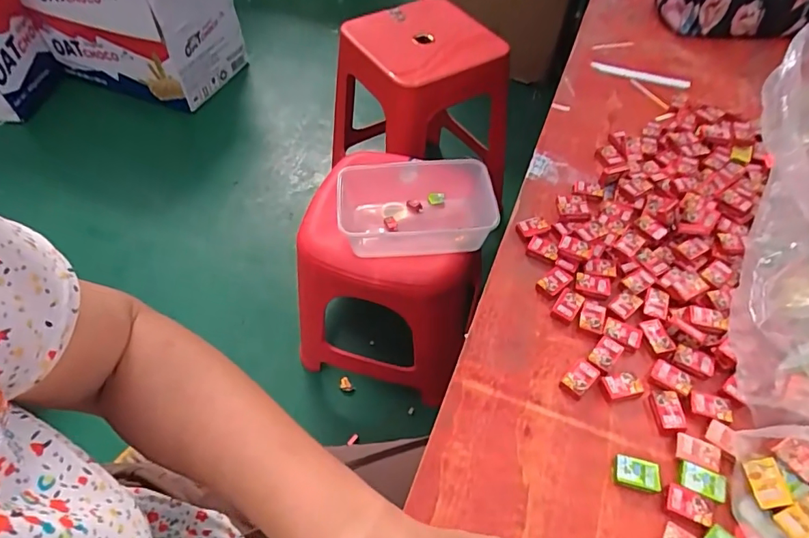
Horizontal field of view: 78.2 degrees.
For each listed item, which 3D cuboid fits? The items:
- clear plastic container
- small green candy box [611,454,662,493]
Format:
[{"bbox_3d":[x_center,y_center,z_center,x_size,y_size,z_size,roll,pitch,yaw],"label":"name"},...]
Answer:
[{"bbox_3d":[0.019,-0.103,0.812,0.252,0.077,0.165,1,53,1],"label":"clear plastic container"},{"bbox_3d":[0.142,0.126,0.305,0.027,0.008,0.018,13,54,10],"label":"small green candy box"}]

